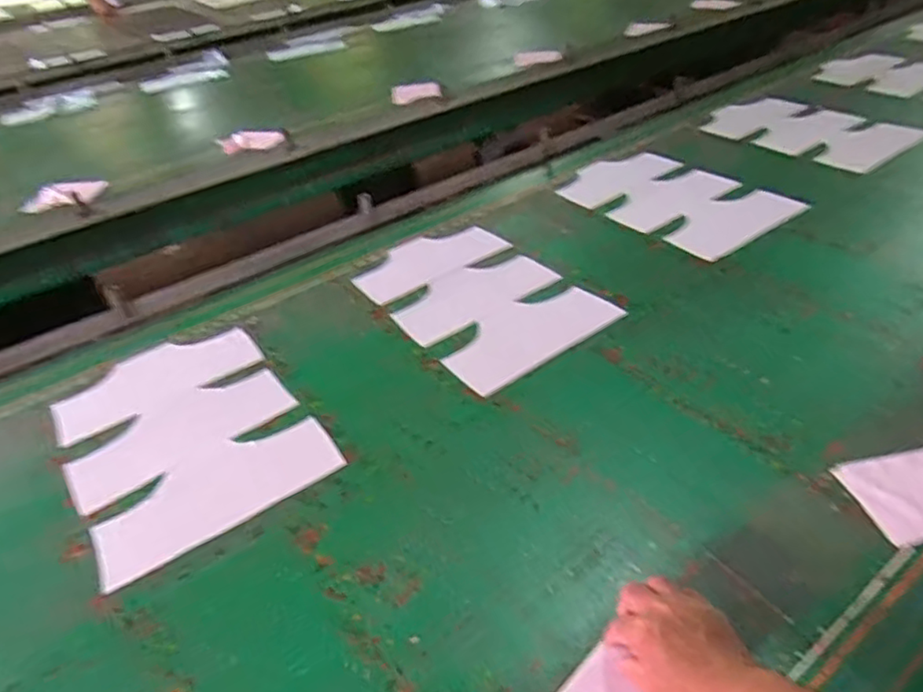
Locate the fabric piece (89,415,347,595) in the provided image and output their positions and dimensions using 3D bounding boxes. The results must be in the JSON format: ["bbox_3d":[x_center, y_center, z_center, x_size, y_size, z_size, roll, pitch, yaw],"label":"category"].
[{"bbox_3d":[-0.321,0.186,0.828,0.305,0.005,0.138,-27,42,-23],"label":"fabric piece"}]

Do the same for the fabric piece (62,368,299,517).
[{"bbox_3d":[-0.413,0.121,0.925,0.305,0.006,0.153,-29,40,-25],"label":"fabric piece"}]

